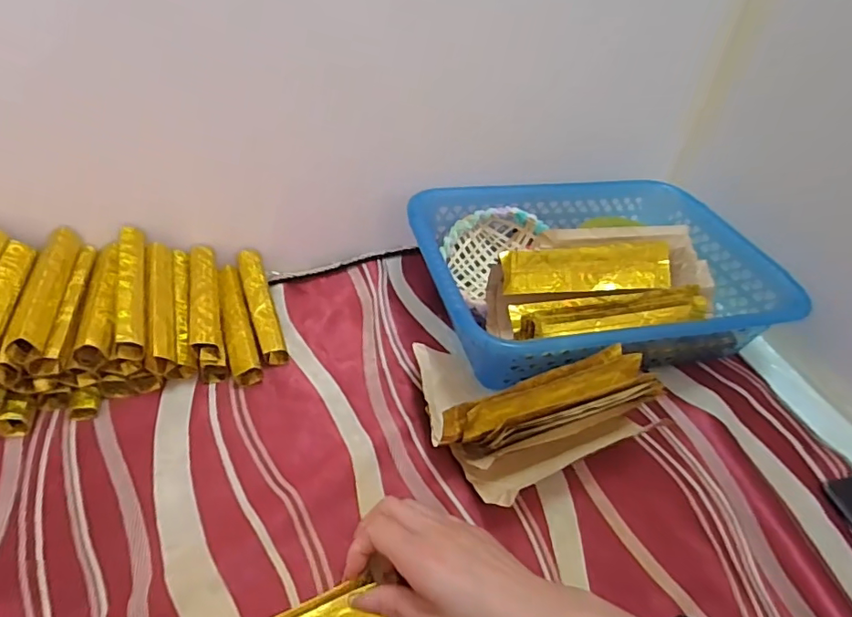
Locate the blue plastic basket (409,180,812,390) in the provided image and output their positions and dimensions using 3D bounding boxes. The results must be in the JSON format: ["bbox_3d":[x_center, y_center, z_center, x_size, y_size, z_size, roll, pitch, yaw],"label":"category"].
[{"bbox_3d":[0.153,-0.039,0.520,0.314,0.100,0.223,-8,43,-15],"label":"blue plastic basket"}]

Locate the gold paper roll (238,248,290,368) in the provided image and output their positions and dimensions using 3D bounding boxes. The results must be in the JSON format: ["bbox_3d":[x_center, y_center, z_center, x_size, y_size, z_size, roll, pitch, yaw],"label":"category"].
[{"bbox_3d":[-0.154,-0.005,0.500,0.023,0.022,0.128,-13,56,-19],"label":"gold paper roll"}]

